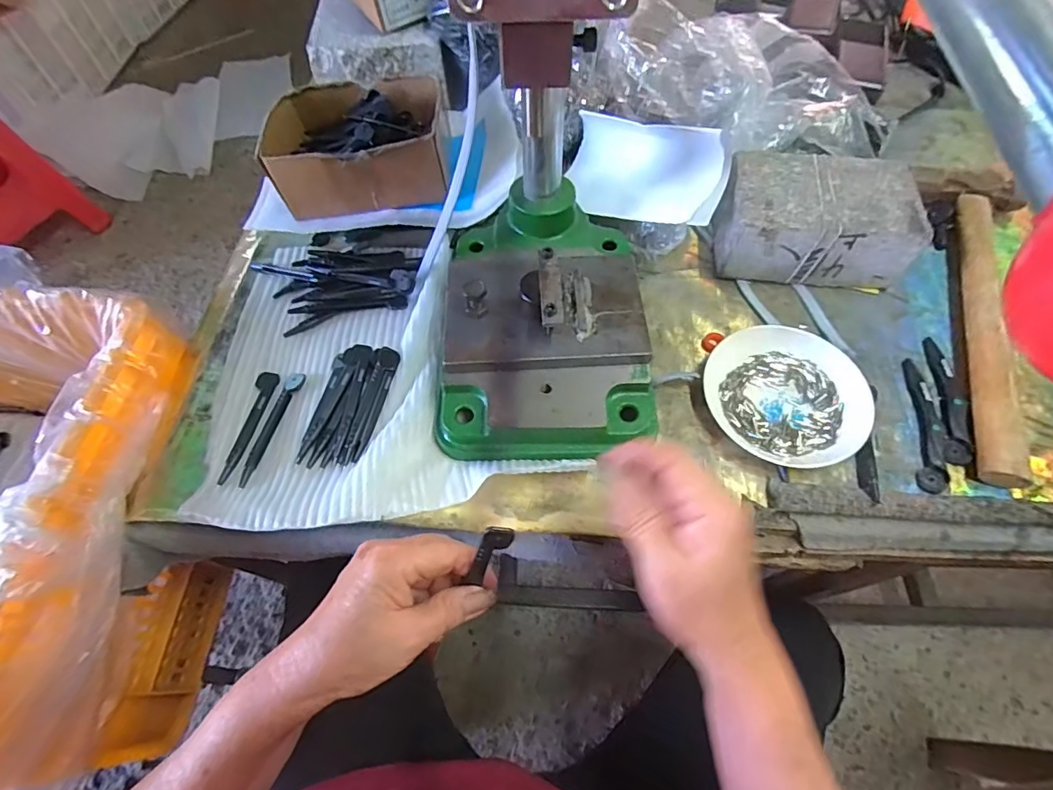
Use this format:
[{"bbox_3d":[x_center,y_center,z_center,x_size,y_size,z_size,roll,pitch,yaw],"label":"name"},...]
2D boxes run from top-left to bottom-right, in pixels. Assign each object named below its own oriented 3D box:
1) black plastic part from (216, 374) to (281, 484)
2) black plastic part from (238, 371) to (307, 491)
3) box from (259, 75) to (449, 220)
[{"bbox_3d":[-0.216,0.022,0.394,0.016,0.004,0.100,4,60,3],"label":"black plastic part"},{"bbox_3d":[-0.198,0.024,0.393,0.013,0.009,0.101,8,61,6],"label":"black plastic part"},{"bbox_3d":[-0.165,-0.252,0.509,0.163,0.066,0.134,-4,60,-1],"label":"box"}]

